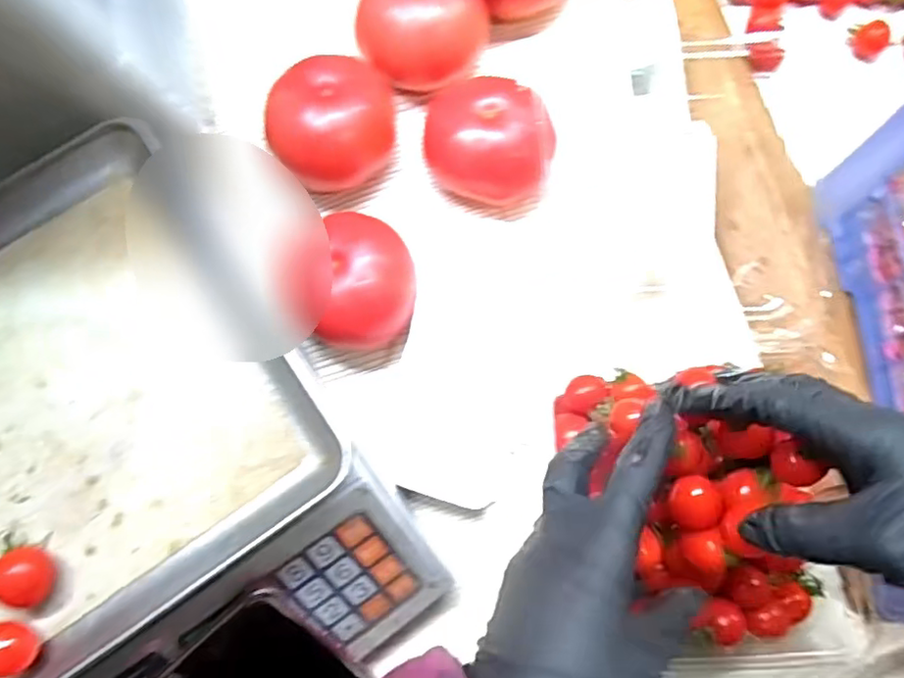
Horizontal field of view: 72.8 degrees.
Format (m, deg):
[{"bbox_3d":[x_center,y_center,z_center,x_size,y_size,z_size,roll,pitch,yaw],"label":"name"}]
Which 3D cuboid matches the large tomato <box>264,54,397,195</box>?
[{"bbox_3d":[-0.085,-0.148,0.432,0.088,0.062,0.086,0,76,1],"label":"large tomato"}]

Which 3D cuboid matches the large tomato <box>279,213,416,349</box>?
[{"bbox_3d":[-0.062,-0.038,0.386,0.074,0.065,0.073,0,76,1],"label":"large tomato"}]

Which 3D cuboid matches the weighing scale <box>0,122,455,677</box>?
[{"bbox_3d":[-0.221,0.103,0.319,0.332,0.125,0.307,-36,78,-8],"label":"weighing scale"}]

